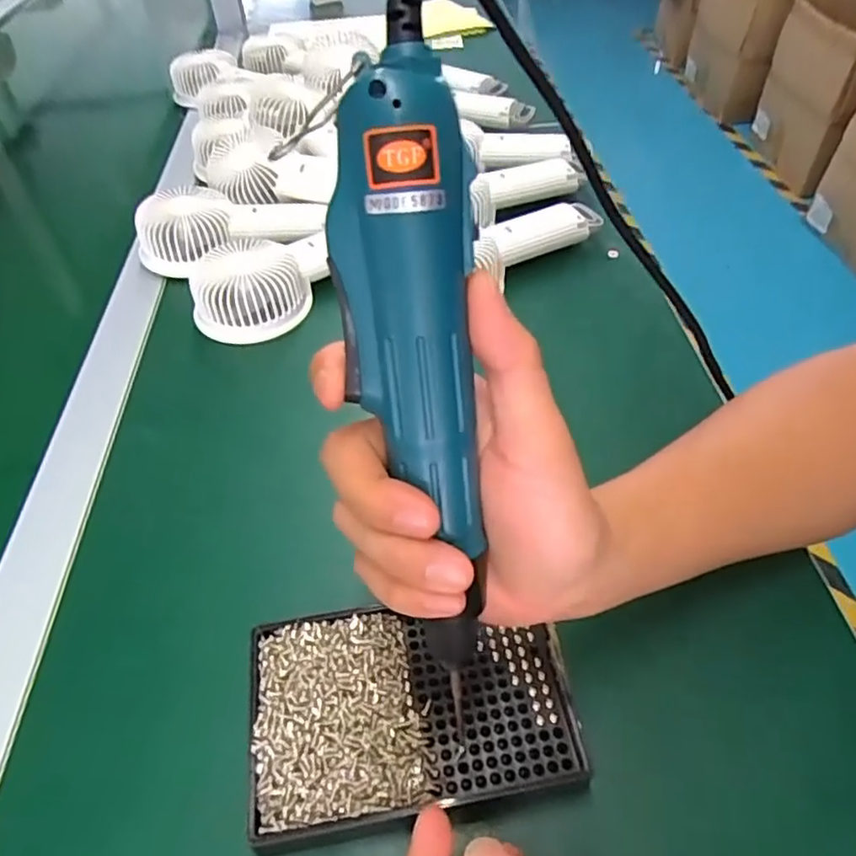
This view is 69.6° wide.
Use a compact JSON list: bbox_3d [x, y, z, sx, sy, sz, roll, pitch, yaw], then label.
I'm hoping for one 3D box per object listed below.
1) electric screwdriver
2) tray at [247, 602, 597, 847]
[{"bbox_3d":[0.000,0.009,0.217,0.042,0.247,0.034,-10,26,-6],"label":"electric screwdriver"},{"bbox_3d":[-0.008,0.119,0.269,0.135,0.015,0.087,-9,49,-5],"label":"tray"}]

